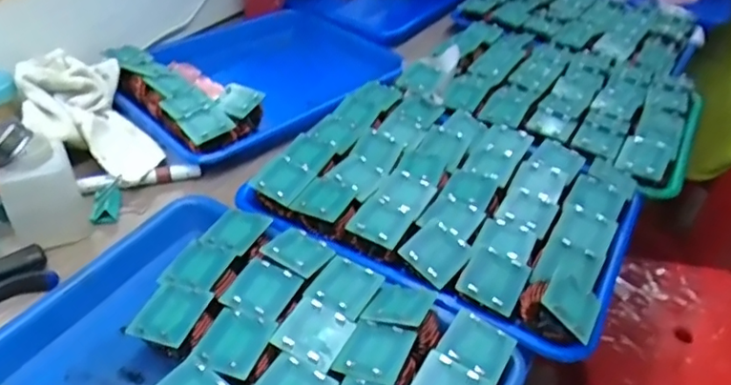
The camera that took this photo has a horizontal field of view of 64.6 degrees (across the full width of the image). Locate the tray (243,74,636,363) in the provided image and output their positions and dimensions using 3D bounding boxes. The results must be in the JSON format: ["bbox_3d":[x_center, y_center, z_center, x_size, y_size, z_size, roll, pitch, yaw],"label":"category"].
[{"bbox_3d":[0.085,-0.006,0.543,0.316,0.034,0.258,24,43,21],"label":"tray"}]

